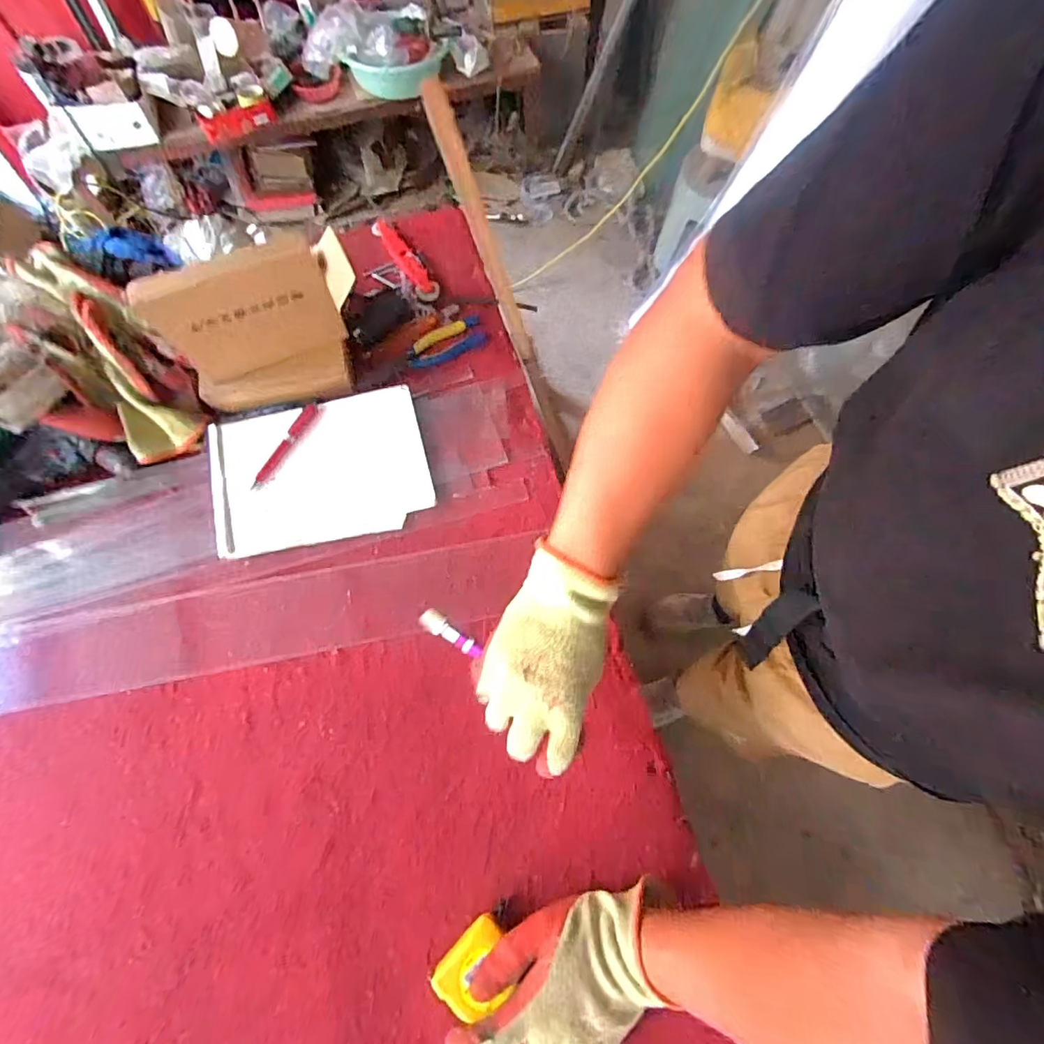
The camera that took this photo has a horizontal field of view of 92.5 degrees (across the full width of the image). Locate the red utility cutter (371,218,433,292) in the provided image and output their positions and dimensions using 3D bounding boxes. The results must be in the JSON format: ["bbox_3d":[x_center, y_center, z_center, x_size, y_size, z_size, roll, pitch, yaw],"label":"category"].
[{"bbox_3d":[-0.185,-0.408,0.765,0.026,0.018,0.178,-31,72,-12],"label":"red utility cutter"}]

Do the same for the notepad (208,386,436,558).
[{"bbox_3d":[-0.252,-0.066,0.627,0.256,0.008,0.184,-11,76,-5],"label":"notepad"}]

